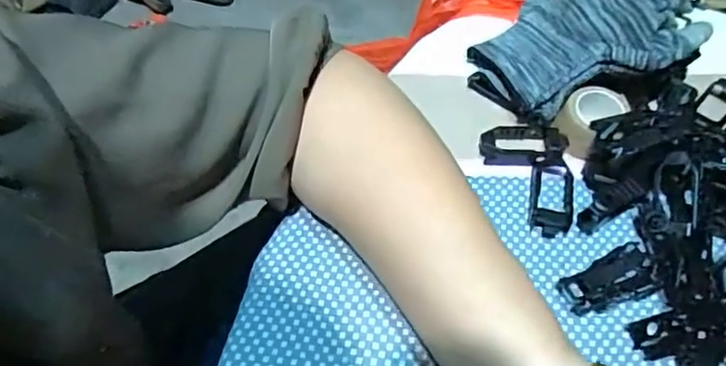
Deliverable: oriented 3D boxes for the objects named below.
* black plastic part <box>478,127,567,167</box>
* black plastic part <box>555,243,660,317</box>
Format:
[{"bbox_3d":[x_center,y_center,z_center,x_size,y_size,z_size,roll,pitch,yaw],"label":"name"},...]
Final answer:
[{"bbox_3d":[0.095,-0.022,0.334,0.049,0.018,0.027,8,53,7],"label":"black plastic part"},{"bbox_3d":[0.125,0.050,0.283,0.048,0.014,0.022,-18,55,-13],"label":"black plastic part"}]

